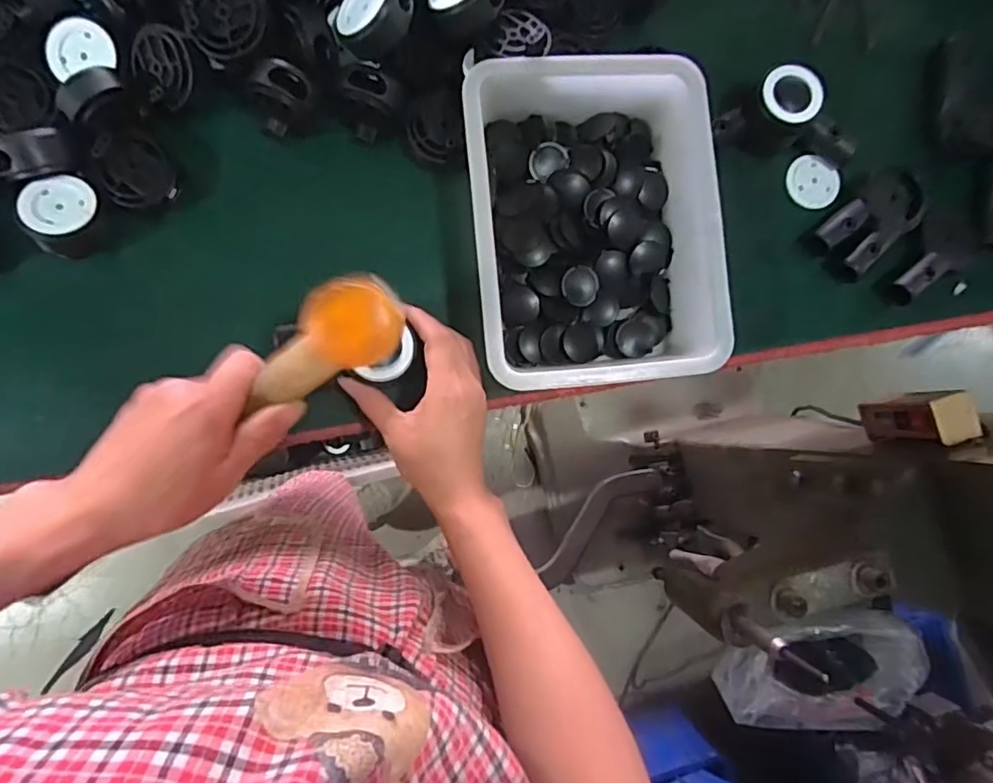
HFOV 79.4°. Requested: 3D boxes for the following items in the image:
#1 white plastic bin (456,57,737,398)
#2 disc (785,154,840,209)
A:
[{"bbox_3d":[0.070,-0.124,0.460,0.179,0.066,0.237,-4,87,-8],"label":"white plastic bin"},{"bbox_3d":[0.271,-0.179,0.512,0.045,0.004,0.045,1,86,-8],"label":"disc"}]

